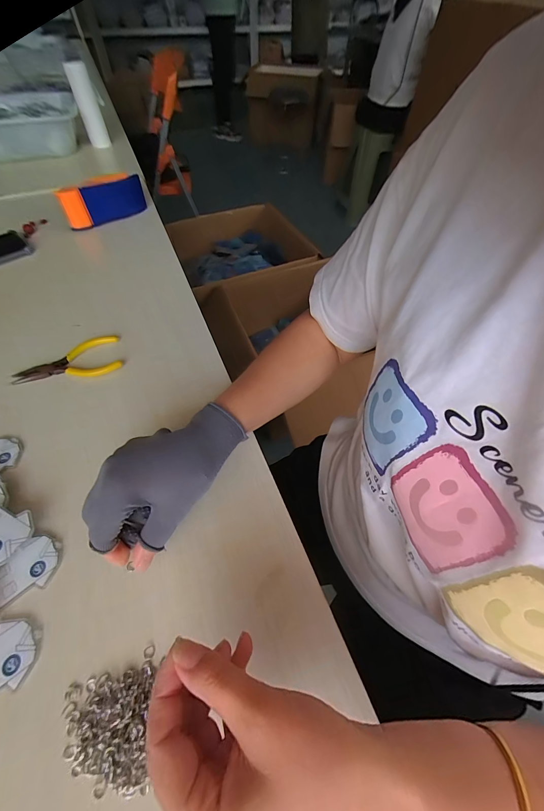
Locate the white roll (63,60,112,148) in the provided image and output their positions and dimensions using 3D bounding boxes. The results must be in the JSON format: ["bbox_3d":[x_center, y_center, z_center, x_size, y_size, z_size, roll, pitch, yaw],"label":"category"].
[{"bbox_3d":[-0.436,-0.708,0.745,0.051,0.040,0.276,-20,19,-13],"label":"white roll"}]

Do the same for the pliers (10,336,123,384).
[{"bbox_3d":[-0.256,-0.052,0.388,0.125,0.008,0.062,-18,58,-12],"label":"pliers"}]

